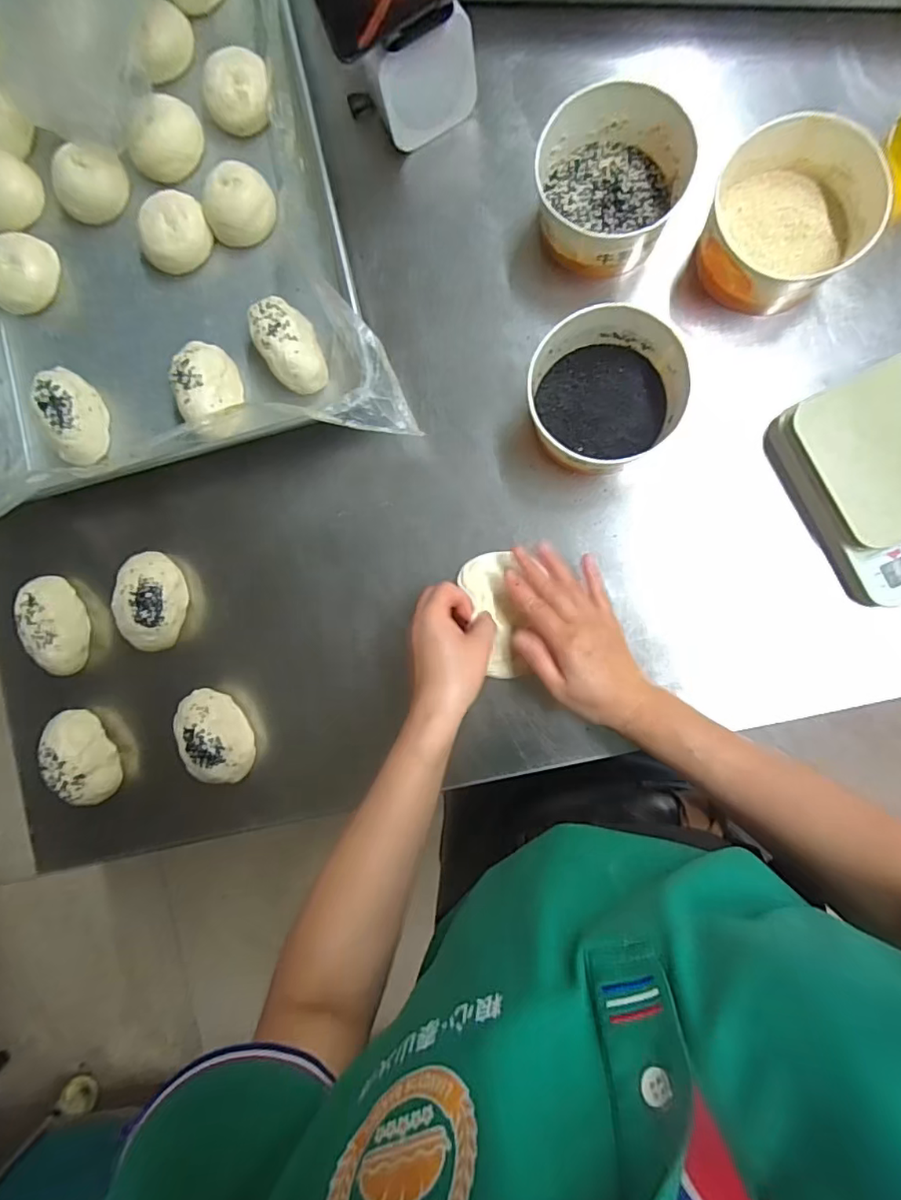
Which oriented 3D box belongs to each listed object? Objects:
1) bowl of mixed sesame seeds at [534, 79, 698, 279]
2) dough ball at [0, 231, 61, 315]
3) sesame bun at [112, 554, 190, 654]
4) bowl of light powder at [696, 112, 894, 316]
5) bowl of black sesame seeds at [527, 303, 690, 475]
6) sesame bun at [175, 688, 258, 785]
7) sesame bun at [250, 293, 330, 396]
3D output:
[{"bbox_3d":[0.136,-0.370,0.479,0.132,0.058,0.138,0,89,6],"label":"bowl of mixed sesame seeds"},{"bbox_3d":[-0.440,-0.334,0.550,0.066,0.043,0.077,33,92,6],"label":"dough ball"},{"bbox_3d":[-0.291,0.001,0.524,0.053,0.054,0.096,-1,89,6],"label":"sesame bun"},{"bbox_3d":[0.288,-0.320,0.458,0.131,0.067,0.135,0,89,6],"label":"bowl of light powder"},{"bbox_3d":[0.132,-0.182,0.474,0.128,0.069,0.120,0,89,6],"label":"bowl of black sesame seeds"},{"bbox_3d":[-0.219,0.128,0.511,0.050,0.056,0.089,-27,86,5],"label":"sesame bun"},{"bbox_3d":[-0.153,-0.243,0.514,0.055,0.048,0.089,-33,86,5],"label":"sesame bun"}]

